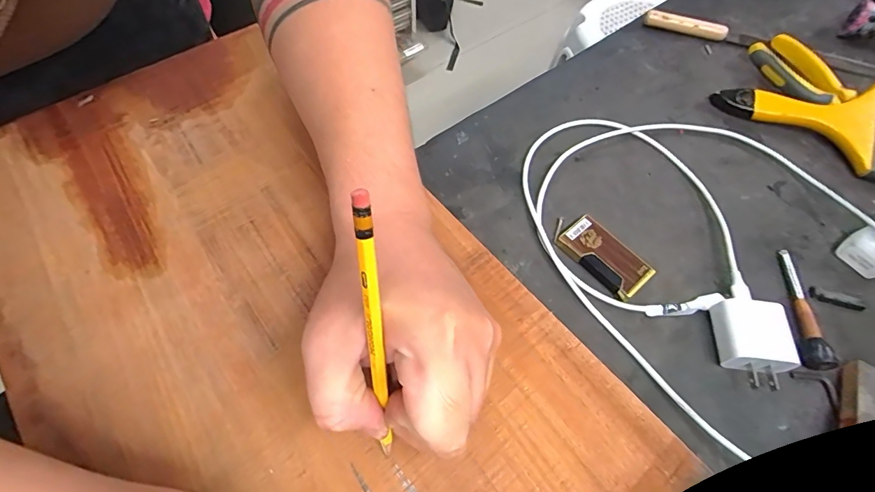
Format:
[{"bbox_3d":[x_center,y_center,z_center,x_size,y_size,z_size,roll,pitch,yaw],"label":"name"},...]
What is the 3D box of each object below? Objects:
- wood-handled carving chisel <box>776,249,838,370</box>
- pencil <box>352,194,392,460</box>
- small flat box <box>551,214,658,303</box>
[{"bbox_3d":[0.274,0.044,0.322,0.014,0.016,0.097,10,60,3],"label":"wood-handled carving chisel"},{"bbox_3d":[-0.028,0.044,0.195,0.006,0.144,0.004,-4,29,-6],"label":"pencil"},{"bbox_3d":[0.130,0.008,0.334,0.035,0.014,0.069,-36,68,-21],"label":"small flat box"}]

